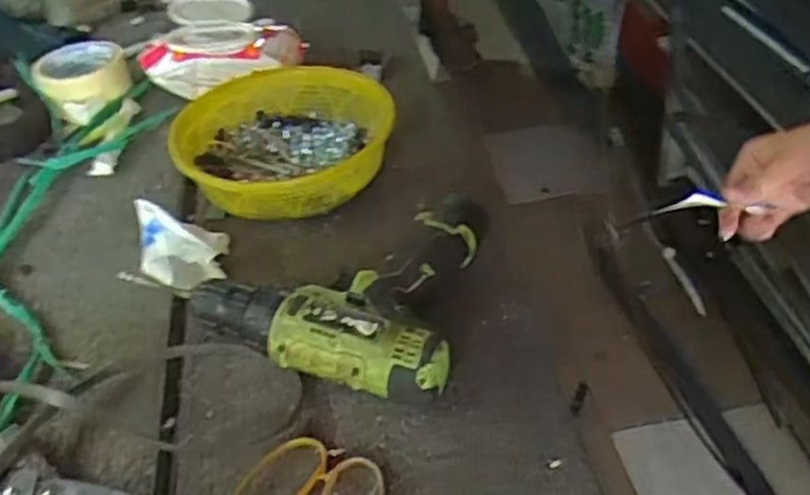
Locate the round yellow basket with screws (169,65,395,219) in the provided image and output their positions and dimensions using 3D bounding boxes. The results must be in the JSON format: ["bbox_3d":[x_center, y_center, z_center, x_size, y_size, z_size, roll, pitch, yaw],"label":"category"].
[{"bbox_3d":[-0.109,-0.098,0.681,0.183,0.060,0.186,-4,41,3],"label":"round yellow basket with screws"}]

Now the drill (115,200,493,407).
[{"bbox_3d":[-0.069,0.016,0.568,0.249,0.050,0.190,8,43,17],"label":"drill"}]

